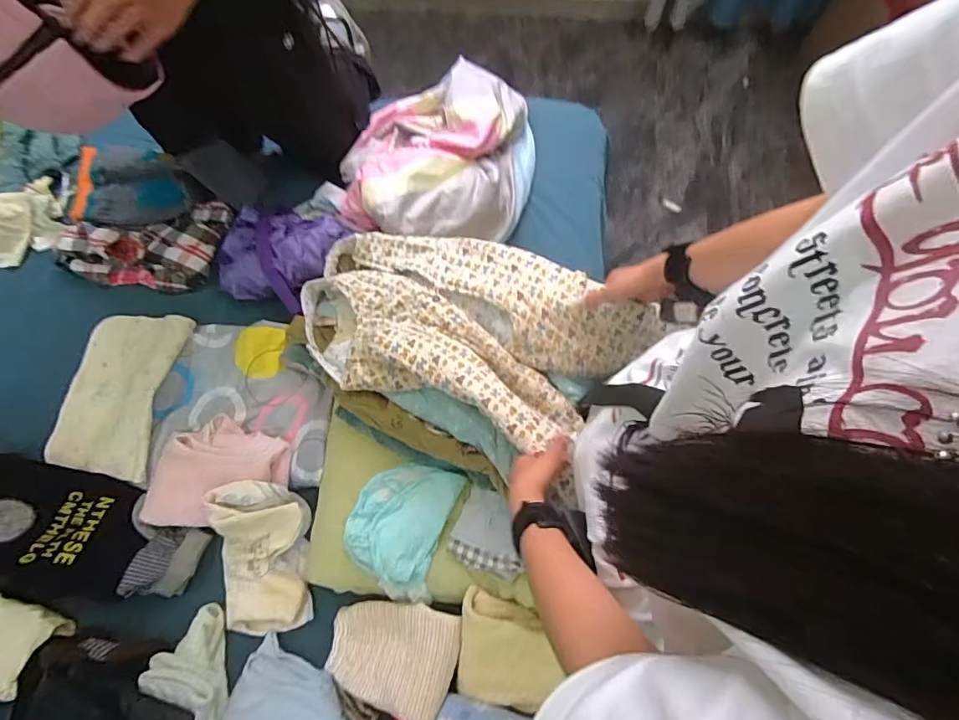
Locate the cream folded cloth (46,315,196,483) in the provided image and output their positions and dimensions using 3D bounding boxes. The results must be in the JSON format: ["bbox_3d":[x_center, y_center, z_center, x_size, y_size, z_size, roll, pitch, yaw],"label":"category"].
[{"bbox_3d":[-0.637,0.050,0.874,0.190,0.048,0.289,5,70,11],"label":"cream folded cloth"}]

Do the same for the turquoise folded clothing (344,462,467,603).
[{"bbox_3d":[-0.118,0.253,0.742,0.145,0.054,0.193,10,73,5],"label":"turquoise folded clothing"}]

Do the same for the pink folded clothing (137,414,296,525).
[{"bbox_3d":[-0.419,0.175,0.783,0.207,0.051,0.173,3,73,3],"label":"pink folded clothing"}]

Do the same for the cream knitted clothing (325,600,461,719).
[{"bbox_3d":[-0.129,0.425,0.717,0.183,0.037,0.141,15,74,7],"label":"cream knitted clothing"}]

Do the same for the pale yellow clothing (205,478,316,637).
[{"bbox_3d":[-0.345,0.306,0.769,0.132,0.065,0.222,-8,72,0],"label":"pale yellow clothing"}]

